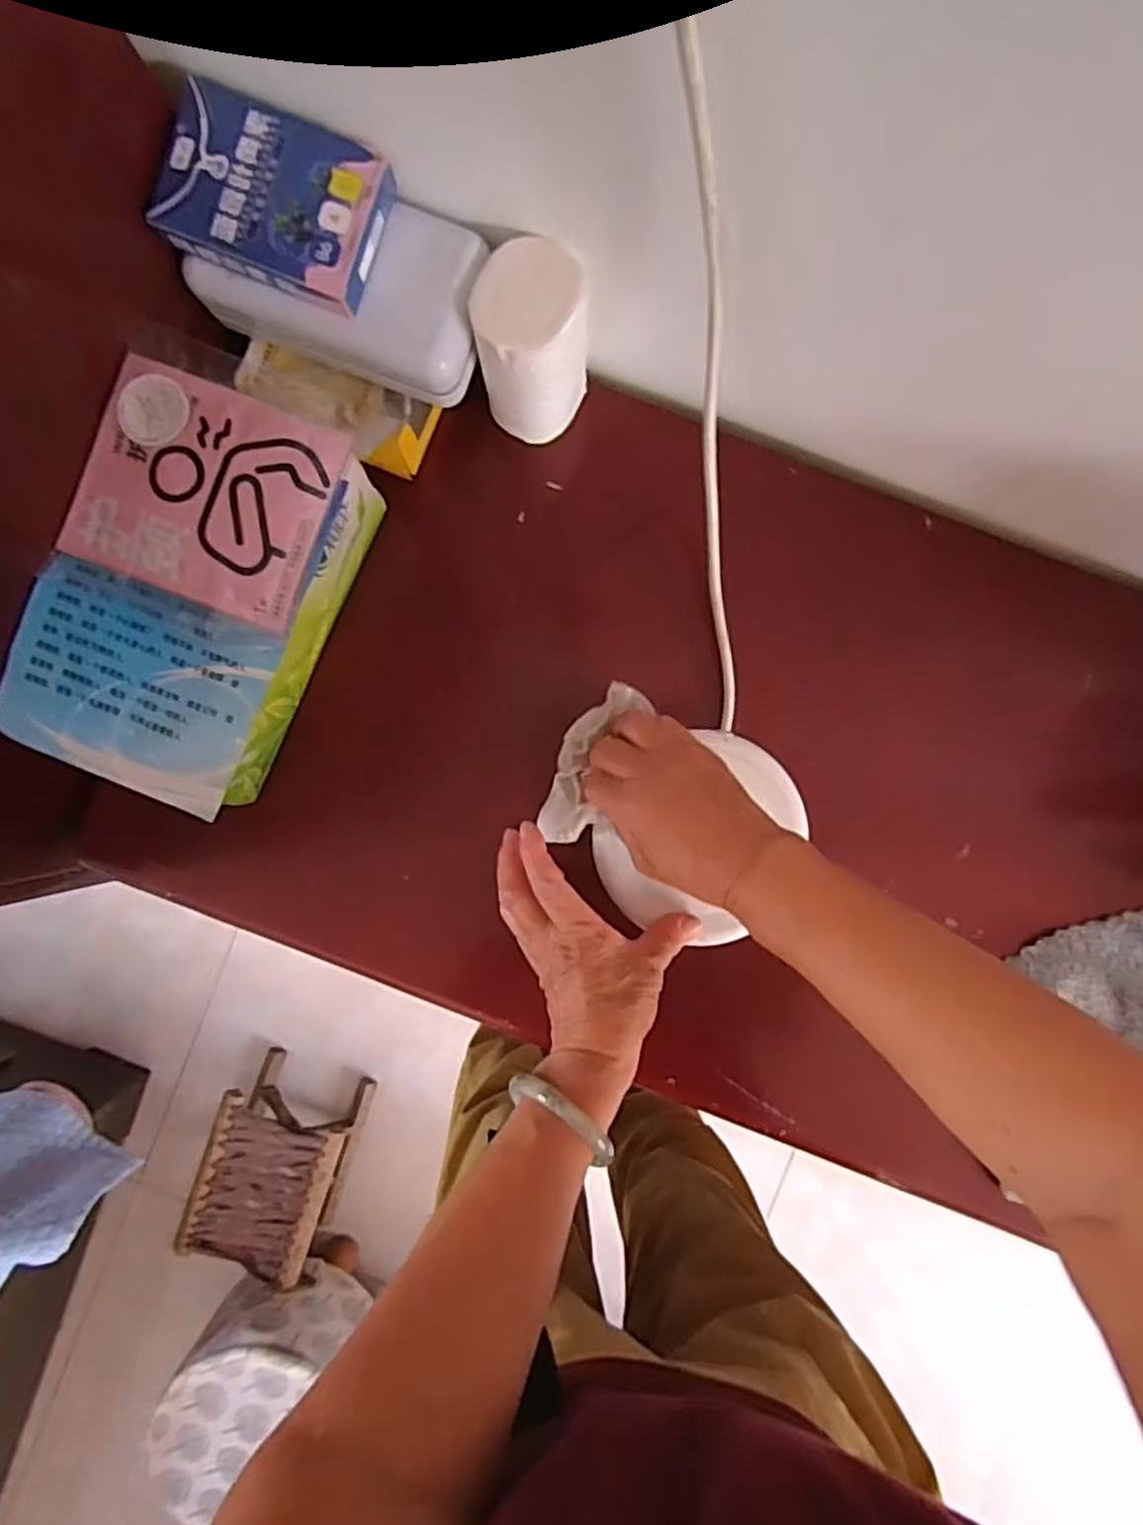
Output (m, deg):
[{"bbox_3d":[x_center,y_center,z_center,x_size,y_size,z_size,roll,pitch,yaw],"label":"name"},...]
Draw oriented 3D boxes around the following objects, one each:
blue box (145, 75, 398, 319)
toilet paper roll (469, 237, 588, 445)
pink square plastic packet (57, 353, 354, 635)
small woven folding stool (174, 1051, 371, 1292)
[{"bbox_3d":[-0.159,-0.301,0.384,0.108,0.028,0.077,20,90,1],"label":"blue box"},{"bbox_3d":[-0.024,-0.253,0.447,0.062,0.106,0.071,27,90,1],"label":"toilet paper roll"},{"bbox_3d":[-0.204,-0.149,0.400,0.130,0.014,0.116,20,90,1],"label":"pink square plastic packet"},{"bbox_3d":[-0.451,0.622,1.116,0.183,0.167,0.243,18,90,1],"label":"small woven folding stool"}]

